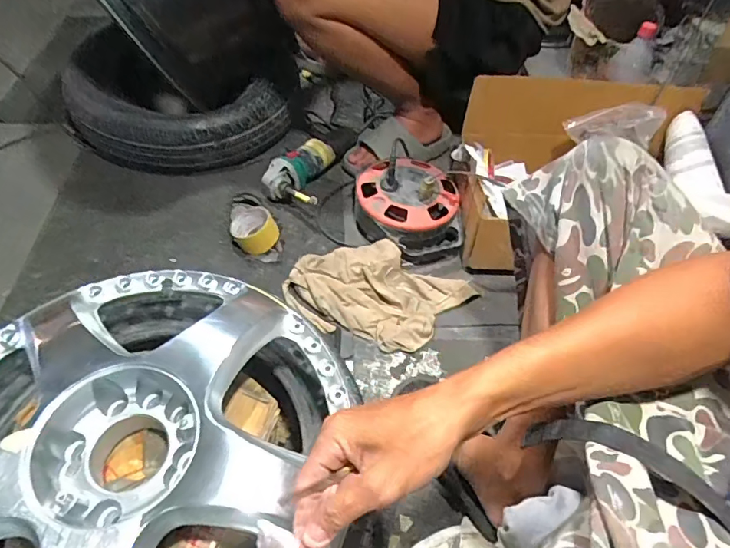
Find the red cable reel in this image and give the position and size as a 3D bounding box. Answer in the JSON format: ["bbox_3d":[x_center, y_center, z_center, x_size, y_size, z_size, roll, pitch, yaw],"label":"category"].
[{"bbox_3d":[0.086,-0.138,0.964,0.205,0.118,0.240,-1,51,-4],"label":"red cable reel"}]

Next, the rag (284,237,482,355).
[{"bbox_3d":[0.024,0.030,0.869,0.330,0.060,0.192,15,51,8],"label":"rag"}]

